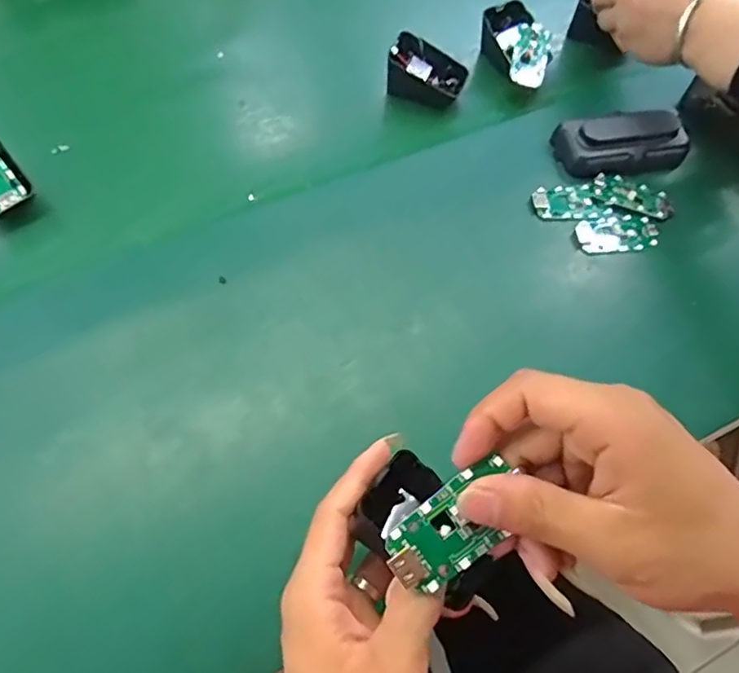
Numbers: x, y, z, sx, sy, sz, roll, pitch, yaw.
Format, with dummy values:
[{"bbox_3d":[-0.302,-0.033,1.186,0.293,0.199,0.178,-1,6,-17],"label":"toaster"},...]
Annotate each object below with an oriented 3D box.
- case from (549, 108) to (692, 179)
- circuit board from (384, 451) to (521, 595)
[{"bbox_3d":[0.208,-0.158,0.483,0.105,0.026,0.047,-9,63,-7],"label":"case"},{"bbox_3d":[0.036,0.076,0.239,0.059,0.006,0.031,-36,85,-8],"label":"circuit board"}]

